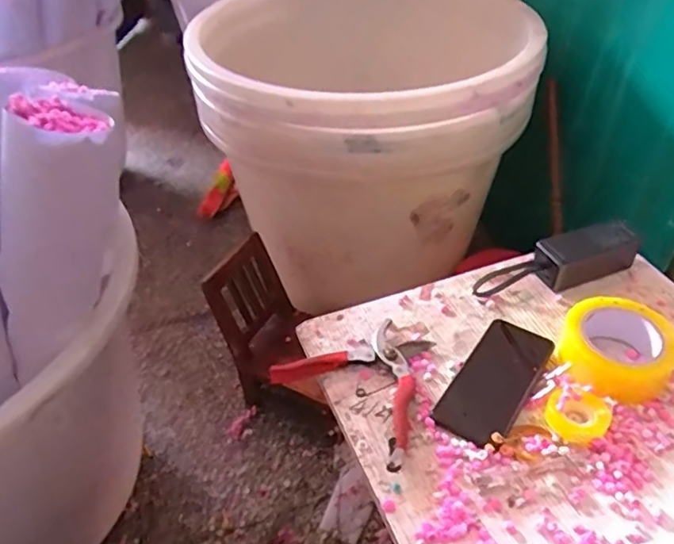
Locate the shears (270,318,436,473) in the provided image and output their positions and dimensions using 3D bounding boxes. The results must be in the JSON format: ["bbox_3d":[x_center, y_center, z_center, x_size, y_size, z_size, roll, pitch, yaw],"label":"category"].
[{"bbox_3d":[0.044,0.111,0.642,0.176,0.022,0.155,32,52,32],"label":"shears"}]

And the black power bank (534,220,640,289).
[{"bbox_3d":[0.321,-0.020,0.763,0.136,0.054,0.052,-13,43,-13],"label":"black power bank"}]

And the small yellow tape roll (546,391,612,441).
[{"bbox_3d":[0.243,0.144,0.590,0.058,0.022,0.045,-1,42,0],"label":"small yellow tape roll"}]

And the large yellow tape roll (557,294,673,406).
[{"bbox_3d":[0.308,0.082,0.644,0.118,0.058,0.129,26,49,27],"label":"large yellow tape roll"}]

